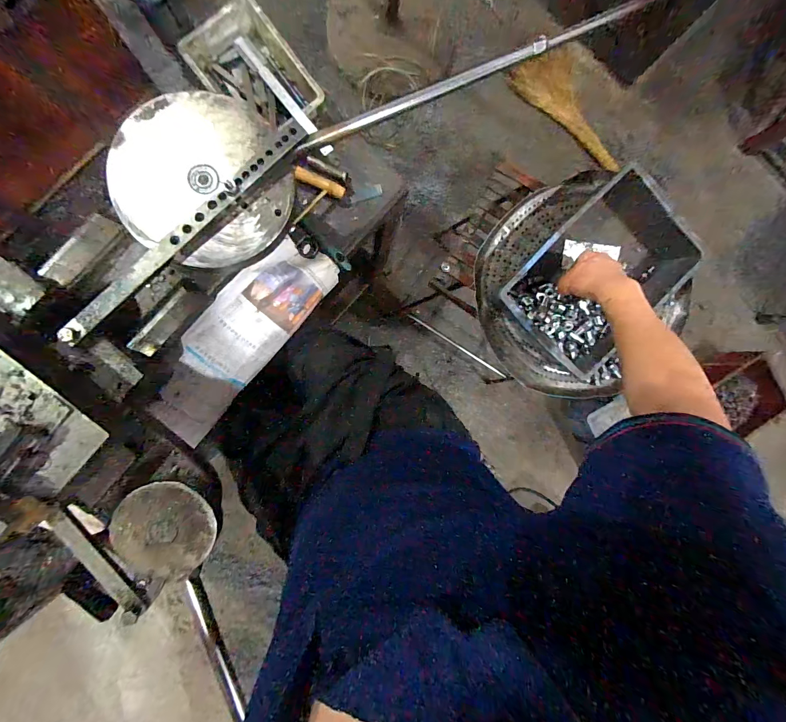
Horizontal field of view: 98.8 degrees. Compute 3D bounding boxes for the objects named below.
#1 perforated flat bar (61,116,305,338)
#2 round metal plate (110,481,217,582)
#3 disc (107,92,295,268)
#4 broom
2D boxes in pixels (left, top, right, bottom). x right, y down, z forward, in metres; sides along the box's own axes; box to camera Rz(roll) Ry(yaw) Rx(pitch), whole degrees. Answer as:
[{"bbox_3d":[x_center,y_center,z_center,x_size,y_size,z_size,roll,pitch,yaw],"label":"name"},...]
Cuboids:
[{"bbox_3d":[-0.218,-0.140,0.357,0.326,0.011,0.023,-45,94,-4],"label":"perforated flat bar"},{"bbox_3d":[-0.232,0.173,0.341,0.095,0.012,0.098,0,90,-6],"label":"round metal plate"},{"bbox_3d":[-0.204,-0.199,0.364,0.182,0.024,0.178,0,90,-6],"label":"disc"},{"bbox_3d":[0.671,-0.940,1.226,0.522,0.057,0.178,35,127,-8],"label":"broom"}]

